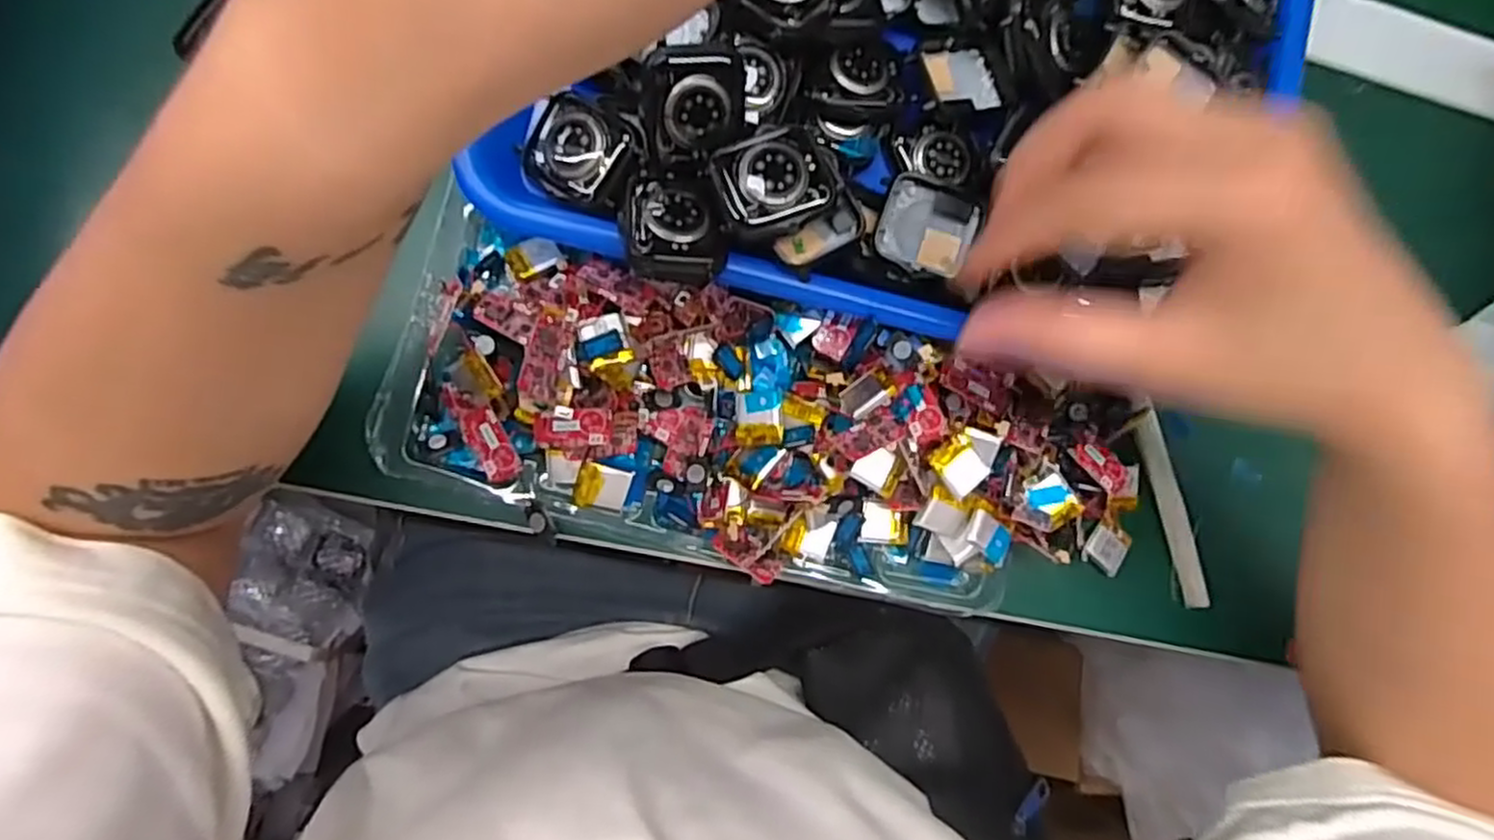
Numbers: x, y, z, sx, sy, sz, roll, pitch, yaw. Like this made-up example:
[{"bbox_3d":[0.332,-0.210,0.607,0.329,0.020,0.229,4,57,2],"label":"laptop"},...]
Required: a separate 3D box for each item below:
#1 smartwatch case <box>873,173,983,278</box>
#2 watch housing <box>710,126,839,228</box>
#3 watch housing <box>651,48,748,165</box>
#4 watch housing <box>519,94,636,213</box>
[{"bbox_3d":[0.071,-0.077,0.296,0.039,0.010,0.033,12,85,-8],"label":"smartwatch case"},{"bbox_3d":[0.011,-0.086,0.268,0.042,0.011,0.034,-25,91,-9],"label":"watch housing"},{"bbox_3d":[-0.017,-0.114,0.268,0.034,0.012,0.036,-6,124,-10],"label":"watch housing"},{"bbox_3d":[-0.063,-0.099,0.276,0.040,0.015,0.036,26,84,-7],"label":"watch housing"}]

